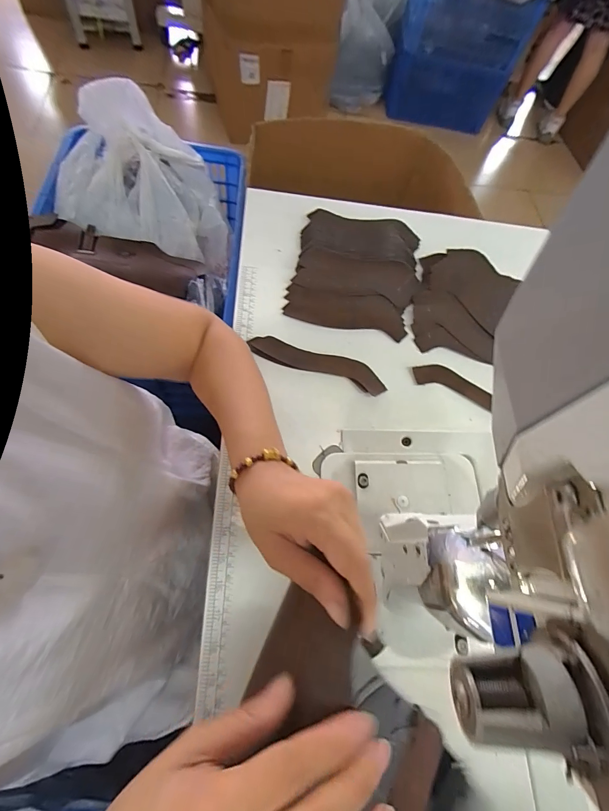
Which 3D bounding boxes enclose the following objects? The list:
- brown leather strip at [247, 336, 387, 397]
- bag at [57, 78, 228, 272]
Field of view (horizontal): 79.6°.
[{"bbox_3d":[0.018,-0.056,0.477,0.179,0.005,0.039,19,67,-1],"label":"brown leather strip"},{"bbox_3d":[-0.323,-0.490,0.804,0.351,0.193,0.287,15,64,-2],"label":"bag"}]

